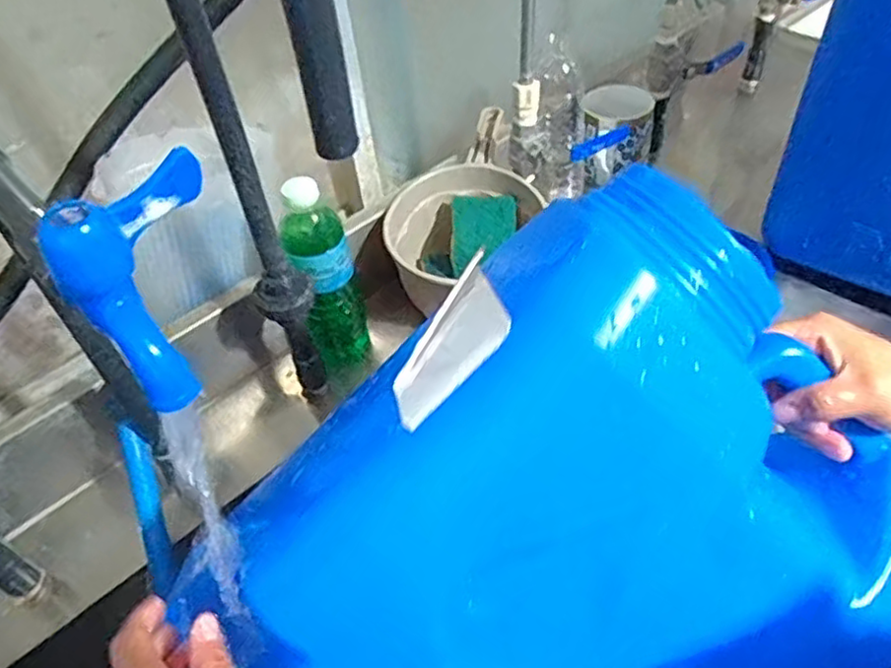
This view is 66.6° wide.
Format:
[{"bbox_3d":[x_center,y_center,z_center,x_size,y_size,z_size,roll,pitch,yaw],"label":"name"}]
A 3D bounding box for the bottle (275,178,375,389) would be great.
[{"bbox_3d":[-0.109,-0.036,0.646,0.060,0.214,0.058,-18,48,-11],"label":"bottle"}]

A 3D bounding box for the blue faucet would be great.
[{"bbox_3d":[-0.123,-0.022,0.280,0.036,0.079,0.067,7,48,13],"label":"blue faucet"}]

